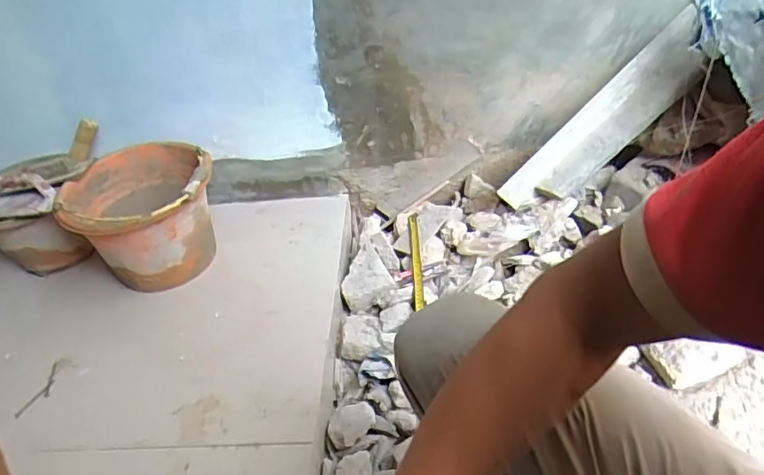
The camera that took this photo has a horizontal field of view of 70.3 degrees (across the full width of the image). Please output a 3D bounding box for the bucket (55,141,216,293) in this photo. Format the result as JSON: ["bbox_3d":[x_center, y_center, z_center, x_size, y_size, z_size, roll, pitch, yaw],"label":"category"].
[{"bbox_3d":[-0.430,-0.033,1.020,0.260,0.202,0.298,-17,39,-12],"label":"bucket"}]

